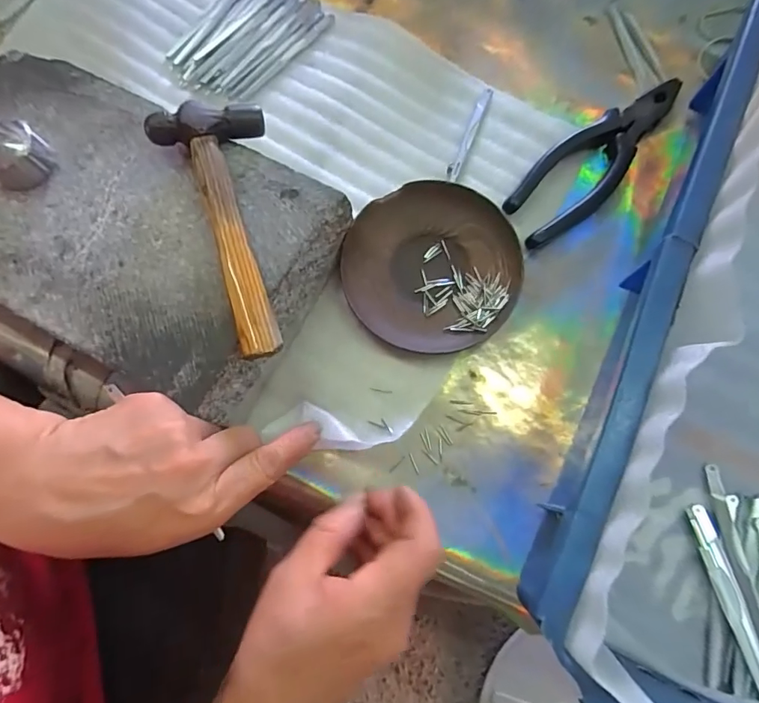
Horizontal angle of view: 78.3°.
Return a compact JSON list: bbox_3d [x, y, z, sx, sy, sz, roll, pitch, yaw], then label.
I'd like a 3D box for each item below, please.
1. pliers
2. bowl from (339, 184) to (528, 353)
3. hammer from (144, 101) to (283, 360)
[{"bbox_3d":[0.153,-0.135,0.326,0.161,0.013,0.049,-37,77,-8],"label":"pliers"},{"bbox_3d":[0.035,-0.056,0.308,0.112,0.015,0.117,0,75,2],"label":"bowl"},{"bbox_3d":[-0.078,-0.070,0.253,0.059,0.019,0.149,-19,75,-4],"label":"hammer"}]

